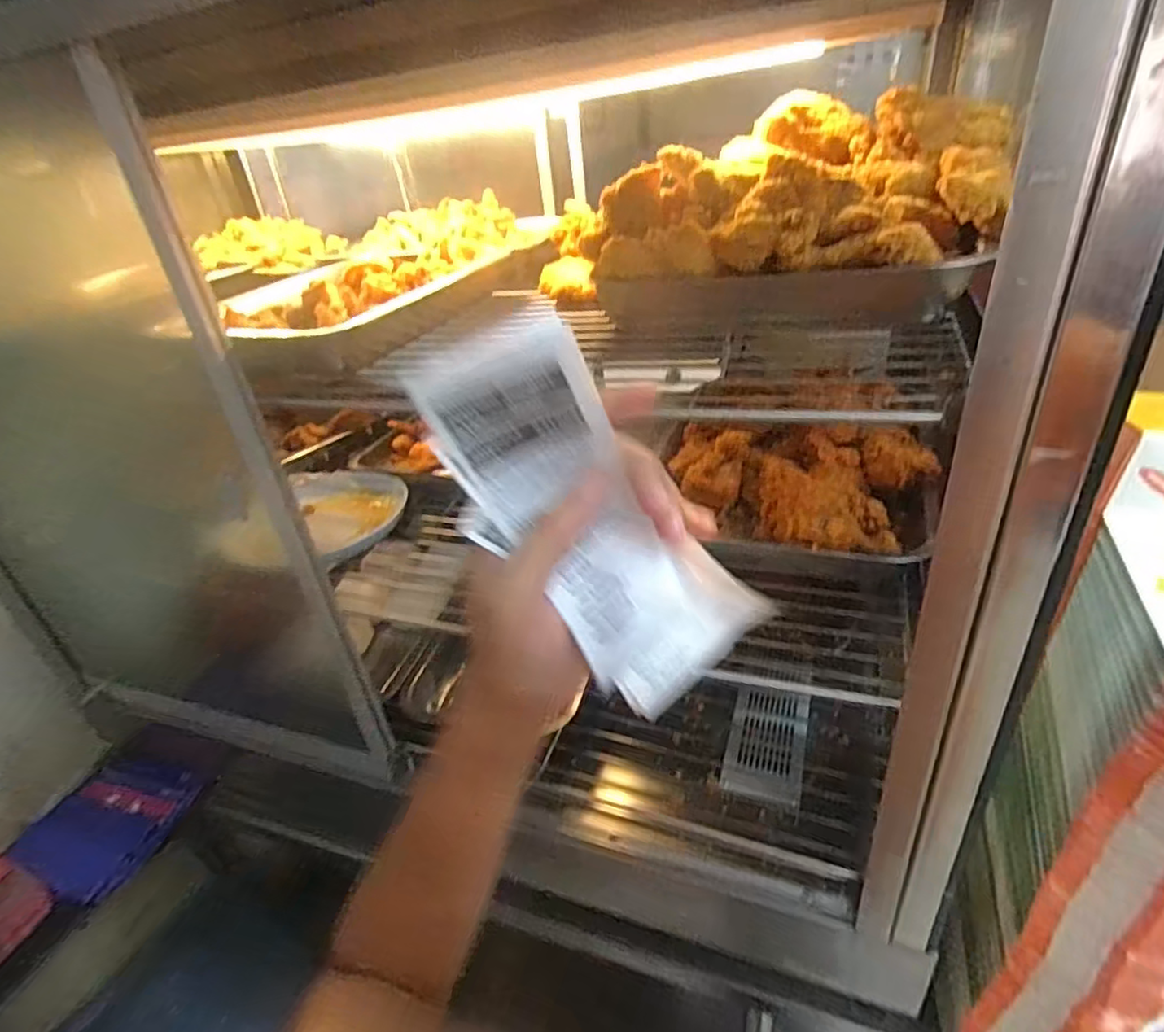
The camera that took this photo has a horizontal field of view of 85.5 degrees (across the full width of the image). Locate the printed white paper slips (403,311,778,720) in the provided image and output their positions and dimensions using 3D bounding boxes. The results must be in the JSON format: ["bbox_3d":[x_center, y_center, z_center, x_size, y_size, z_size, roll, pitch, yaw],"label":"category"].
[{"bbox_3d":[0.012,0.014,0.257,0.072,0.197,0.033,-37,34,2],"label":"printed white paper slips"}]

